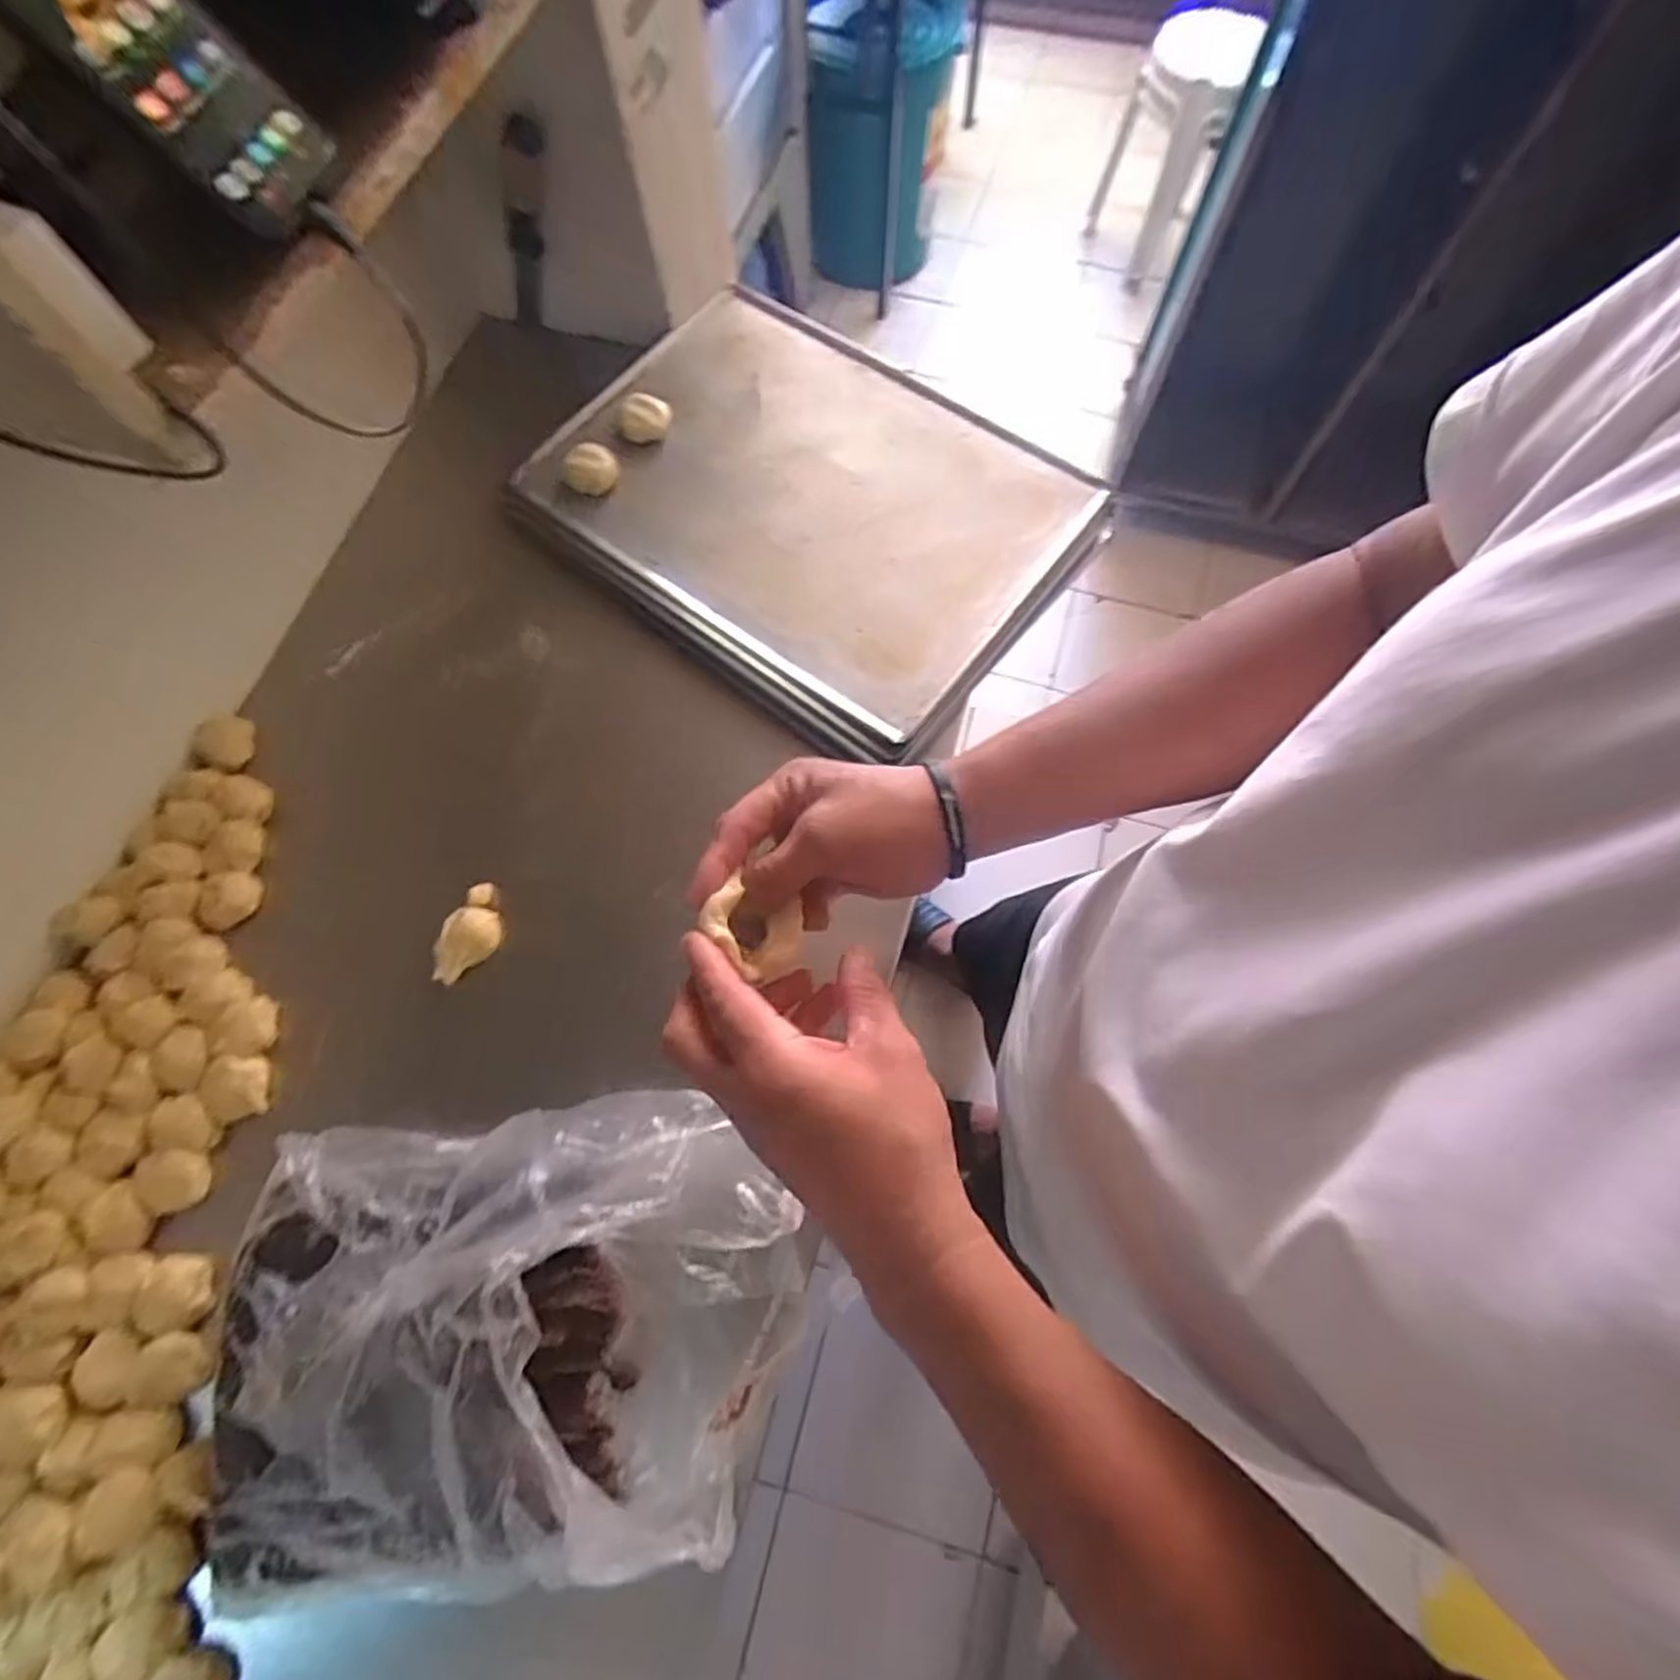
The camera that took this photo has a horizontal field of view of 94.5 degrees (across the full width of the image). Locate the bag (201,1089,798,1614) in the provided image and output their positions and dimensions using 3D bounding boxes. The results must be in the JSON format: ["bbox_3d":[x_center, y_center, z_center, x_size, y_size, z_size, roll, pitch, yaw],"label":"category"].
[{"bbox_3d":[-0.191,0.284,0.447,0.324,0.112,0.246,-6,70,-1],"label":"bag"}]

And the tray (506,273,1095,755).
[{"bbox_3d":[-0.028,-0.302,0.690,0.439,0.035,0.331,36,74,13],"label":"tray"}]

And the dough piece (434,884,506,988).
[{"bbox_3d":[-0.280,0.071,0.592,0.040,0.021,0.077,16,71,7],"label":"dough piece"}]

